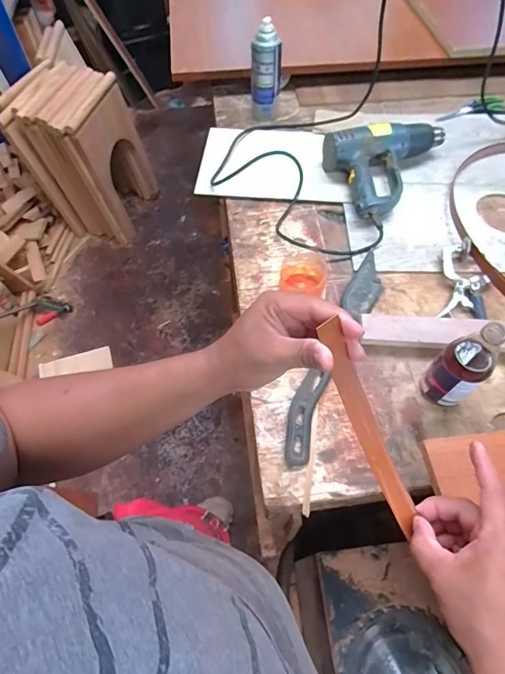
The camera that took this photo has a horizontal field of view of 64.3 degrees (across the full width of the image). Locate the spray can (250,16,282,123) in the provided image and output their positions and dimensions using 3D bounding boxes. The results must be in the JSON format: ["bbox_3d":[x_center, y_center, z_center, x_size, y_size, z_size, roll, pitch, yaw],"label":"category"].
[{"bbox_3d":[0.030,-0.585,0.890,0.063,0.192,0.053,2,59,2],"label":"spray can"}]

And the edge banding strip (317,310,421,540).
[{"bbox_3d":[0.098,0.078,0.337,0.021,0.016,0.202,-31,108,-16],"label":"edge banding strip"}]

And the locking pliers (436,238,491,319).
[{"bbox_3d":[0.364,-0.096,0.687,0.080,0.037,0.163,13,60,9],"label":"locking pliers"}]

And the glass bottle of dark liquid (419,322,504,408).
[{"bbox_3d":[0.275,0.040,0.530,0.049,0.161,0.059,-38,66,-19],"label":"glass bottle of dark liquid"}]

